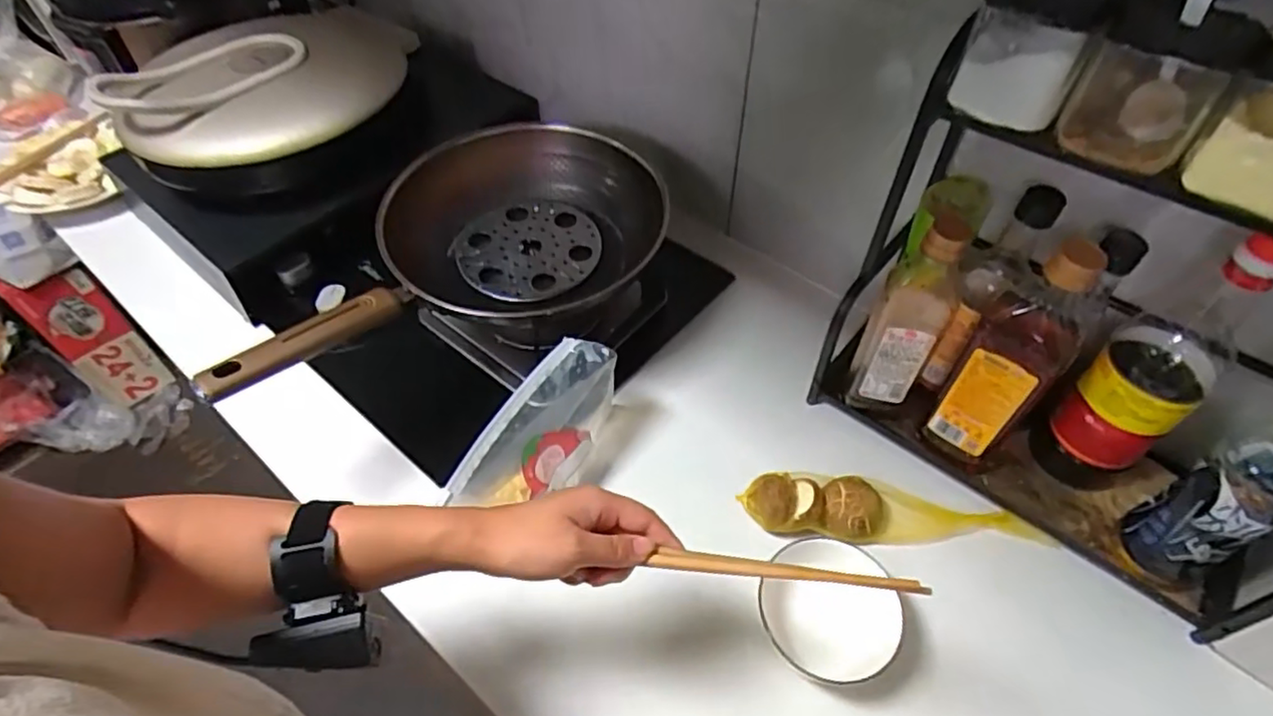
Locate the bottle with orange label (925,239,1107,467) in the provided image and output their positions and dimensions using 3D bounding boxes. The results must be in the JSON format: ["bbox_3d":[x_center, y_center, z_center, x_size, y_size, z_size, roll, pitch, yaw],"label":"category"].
[{"bbox_3d":[0.332,0.006,0.578,0.075,0.269,0.078,-34,58,-24],"label":"bottle with orange label"}]

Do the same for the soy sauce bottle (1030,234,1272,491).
[{"bbox_3d":[0.443,0.014,0.551,0.082,0.279,0.079,-28,56,-20],"label":"soy sauce bottle"}]

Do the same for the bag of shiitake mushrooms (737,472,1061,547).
[{"bbox_3d":[0.245,0.144,0.620,0.283,0.040,0.070,-2,51,0],"label":"bag of shiitake mushrooms"}]

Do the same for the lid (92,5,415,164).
[{"bbox_3d":[-0.462,-0.348,0.814,0.324,0.070,0.294,-3,51,-1],"label":"lid"}]

